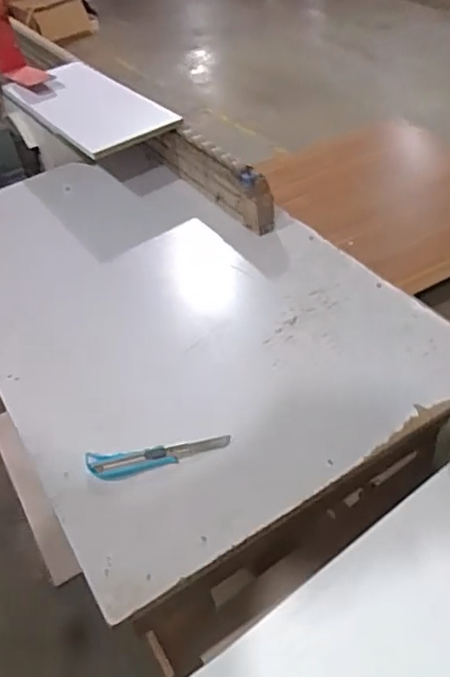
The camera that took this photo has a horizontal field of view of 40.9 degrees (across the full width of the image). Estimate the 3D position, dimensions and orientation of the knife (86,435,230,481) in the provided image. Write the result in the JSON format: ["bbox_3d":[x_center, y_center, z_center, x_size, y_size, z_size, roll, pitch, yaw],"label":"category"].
[{"bbox_3d":[-0.096,0.173,0.880,0.205,0.017,0.042,-13,44,-3],"label":"knife"}]

